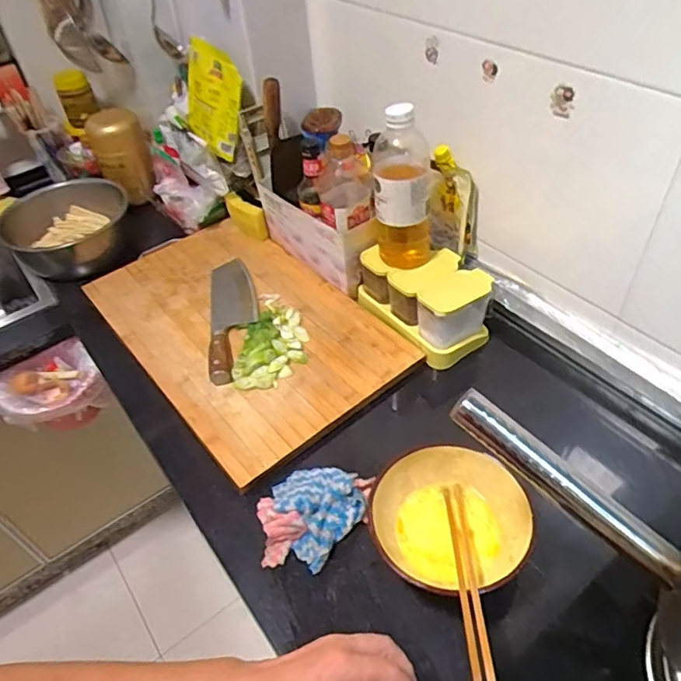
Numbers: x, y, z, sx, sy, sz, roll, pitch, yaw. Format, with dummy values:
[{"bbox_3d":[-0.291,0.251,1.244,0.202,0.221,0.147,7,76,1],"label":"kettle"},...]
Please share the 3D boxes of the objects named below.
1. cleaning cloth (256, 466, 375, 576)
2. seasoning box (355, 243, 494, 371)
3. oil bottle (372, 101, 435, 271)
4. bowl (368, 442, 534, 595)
[{"bbox_3d":[-0.039,0.207,0.681,0.146,0.029,0.111,-36,53,-26],"label":"cleaning cloth"},{"bbox_3d":[0.132,-0.081,0.868,0.121,0.095,0.201,-31,51,-22],"label":"seasoning box"},{"bbox_3d":[0.093,-0.223,0.820,0.087,0.241,0.095,0,46,7],"label":"oil bottle"},{"bbox_3d":[0.123,0.205,0.630,0.171,0.054,0.170,-6,46,0],"label":"bowl"}]

